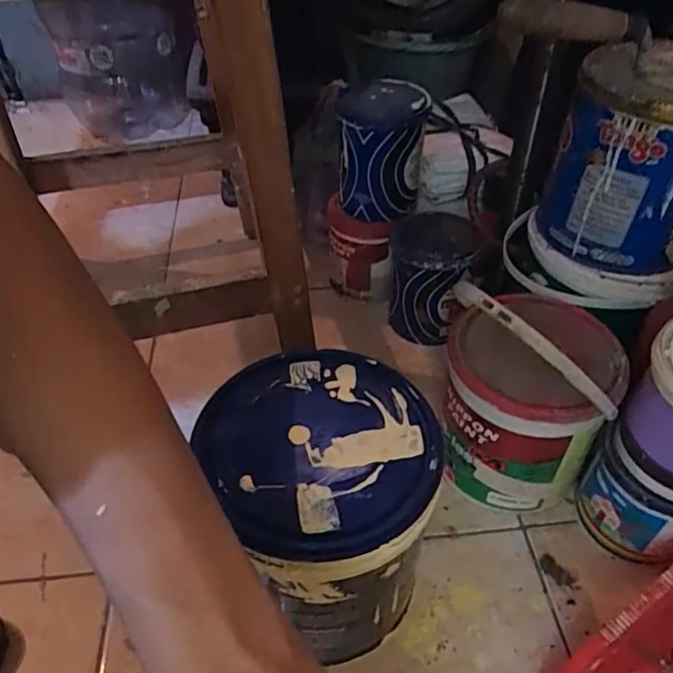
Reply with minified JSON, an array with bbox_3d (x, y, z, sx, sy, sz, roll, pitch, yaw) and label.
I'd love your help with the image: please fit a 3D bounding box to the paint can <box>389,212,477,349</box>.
[{"bbox_3d":[0.120,-0.072,0.749,0.102,0.144,0.106,0,45,0],"label":"paint can"}]

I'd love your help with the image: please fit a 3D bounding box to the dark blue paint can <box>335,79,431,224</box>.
[{"bbox_3d":[0.054,-0.221,0.709,0.099,0.146,0.094,0,45,0],"label":"dark blue paint can"}]

